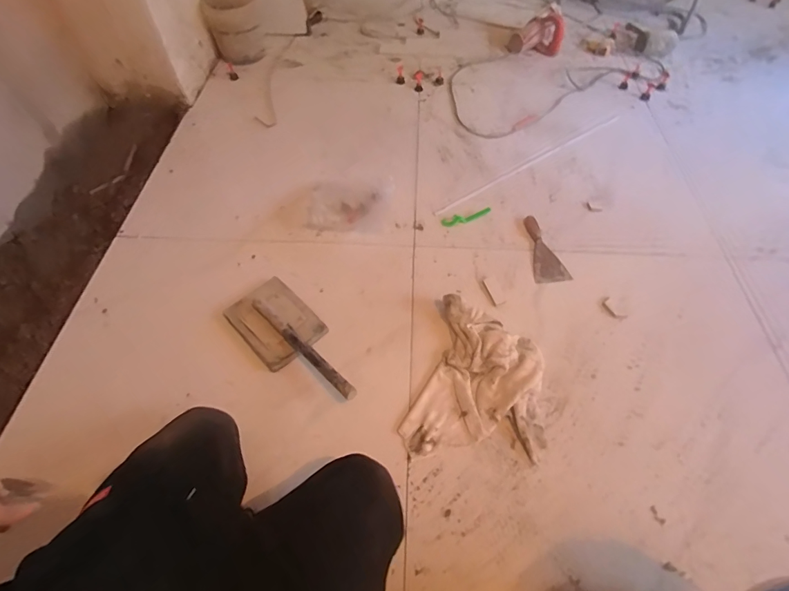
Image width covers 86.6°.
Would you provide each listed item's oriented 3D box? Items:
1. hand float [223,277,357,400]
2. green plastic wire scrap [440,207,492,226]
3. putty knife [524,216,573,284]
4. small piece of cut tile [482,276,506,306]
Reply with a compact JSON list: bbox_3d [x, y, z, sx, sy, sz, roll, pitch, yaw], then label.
[{"bbox_3d":[-0.215,0.100,0.904,0.149,0.060,0.365,-40,64,-21],"label":"hand float"},{"bbox_3d":[0.197,-0.216,1.145,0.137,0.024,0.028,-12,58,-5],"label":"green plastic wire scrap"},{"bbox_3d":[0.384,-0.123,1.086,0.084,0.020,0.207,-7,58,-2],"label":"putty knife"},{"bbox_3d":[0.240,-0.012,1.011,0.031,0.004,0.080,-16,58,-8],"label":"small piece of cut tile"}]

